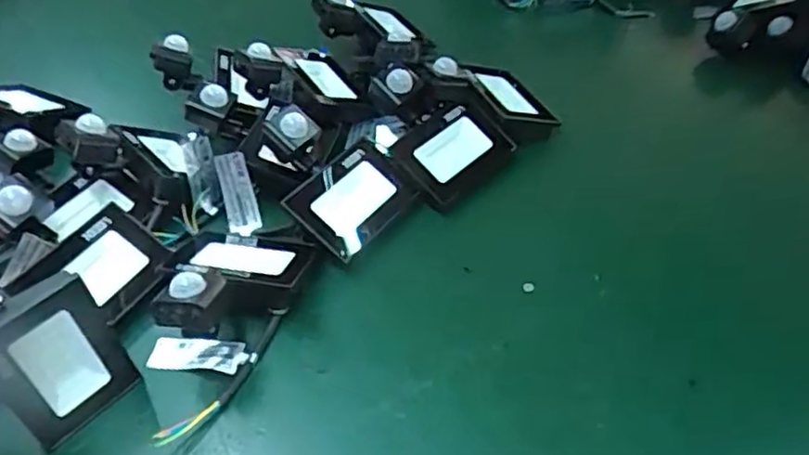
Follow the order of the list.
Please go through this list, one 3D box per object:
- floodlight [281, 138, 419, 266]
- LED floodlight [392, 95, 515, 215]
[{"bbox_3d":[-0.046,-0.023,0.570,0.078,0.022,0.095,46,62,-2],"label":"floodlight"},{"bbox_3d":[0.041,-0.070,0.610,0.085,0.027,0.105,46,67,3],"label":"LED floodlight"}]

